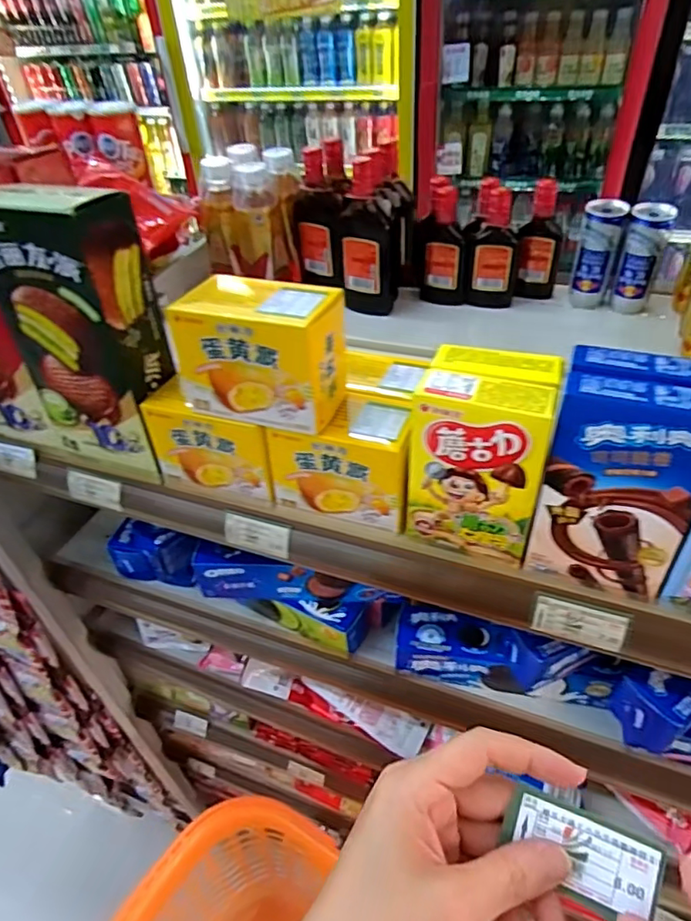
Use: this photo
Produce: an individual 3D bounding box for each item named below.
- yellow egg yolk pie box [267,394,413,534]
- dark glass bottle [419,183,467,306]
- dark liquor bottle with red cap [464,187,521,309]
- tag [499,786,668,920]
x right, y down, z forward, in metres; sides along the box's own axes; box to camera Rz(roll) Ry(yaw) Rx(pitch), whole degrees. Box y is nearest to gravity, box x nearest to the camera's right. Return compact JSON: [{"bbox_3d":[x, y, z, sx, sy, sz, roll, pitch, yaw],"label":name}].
[{"bbox_3d":[0.001,-0.004,0.445,0.110,0.079,0.064,11,44,17],"label":"yellow egg yolk pie box"},{"bbox_3d":[0.139,-0.299,0.789,0.062,0.150,0.052,0,42,5],"label":"dark glass bottle"},{"bbox_3d":[0.207,-0.291,0.772,0.065,0.153,0.045,11,44,16],"label":"dark liquor bottle with red cap"},{"bbox_3d":[0.105,0.177,0.249,0.062,0.004,0.036,15,79,23],"label":"tag"}]

